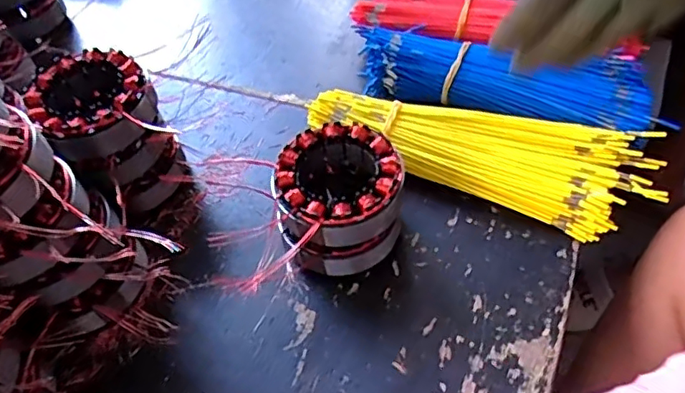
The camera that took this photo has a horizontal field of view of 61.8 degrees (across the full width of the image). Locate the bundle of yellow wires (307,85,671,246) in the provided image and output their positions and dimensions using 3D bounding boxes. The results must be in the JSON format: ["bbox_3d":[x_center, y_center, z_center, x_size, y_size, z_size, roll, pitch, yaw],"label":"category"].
[{"bbox_3d":[0.103,-0.036,0.453,0.261,0.042,0.084,15,54,18],"label":"bundle of yellow wires"}]

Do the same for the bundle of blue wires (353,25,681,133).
[{"bbox_3d":[0.132,-0.102,0.503,0.255,0.049,0.082,16,54,19],"label":"bundle of blue wires"}]

